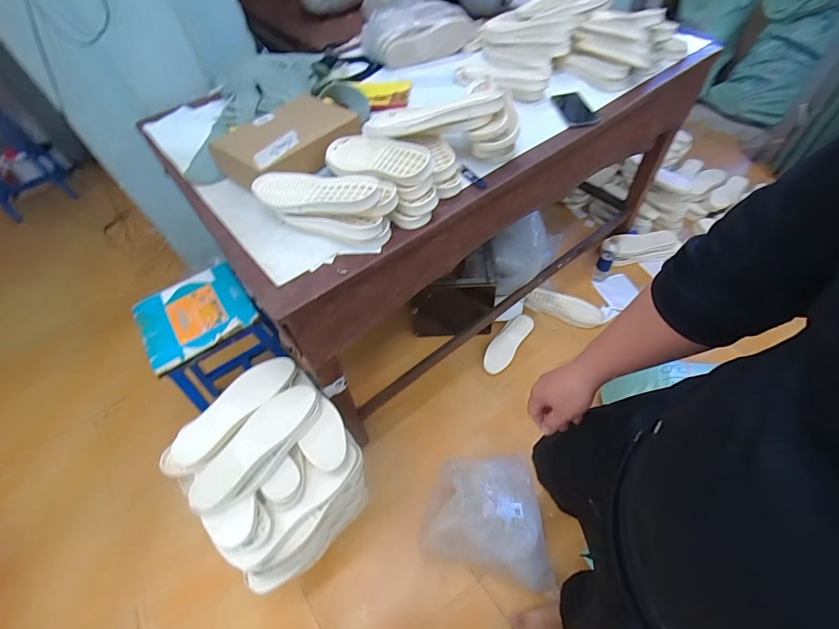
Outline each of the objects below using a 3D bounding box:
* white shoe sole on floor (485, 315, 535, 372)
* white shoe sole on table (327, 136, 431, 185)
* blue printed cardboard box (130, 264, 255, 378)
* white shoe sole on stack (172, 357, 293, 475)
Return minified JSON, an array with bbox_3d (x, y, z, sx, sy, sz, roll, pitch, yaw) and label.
[{"bbox_3d":[0.326,0.103,1.411,0.088,0.019,0.272,30,61,24],"label":"white shoe sole on floor"},{"bbox_3d":[-0.092,-0.322,0.789,0.274,0.024,0.099,23,76,33],"label":"white shoe sole on table"},{"bbox_3d":[-0.582,-0.007,0.991,0.260,0.022,0.253,-34,58,-18],"label":"blue printed cardboard box"},{"bbox_3d":[-0.421,0.212,0.861,0.108,0.028,0.305,37,62,12],"label":"white shoe sole on stack"}]

